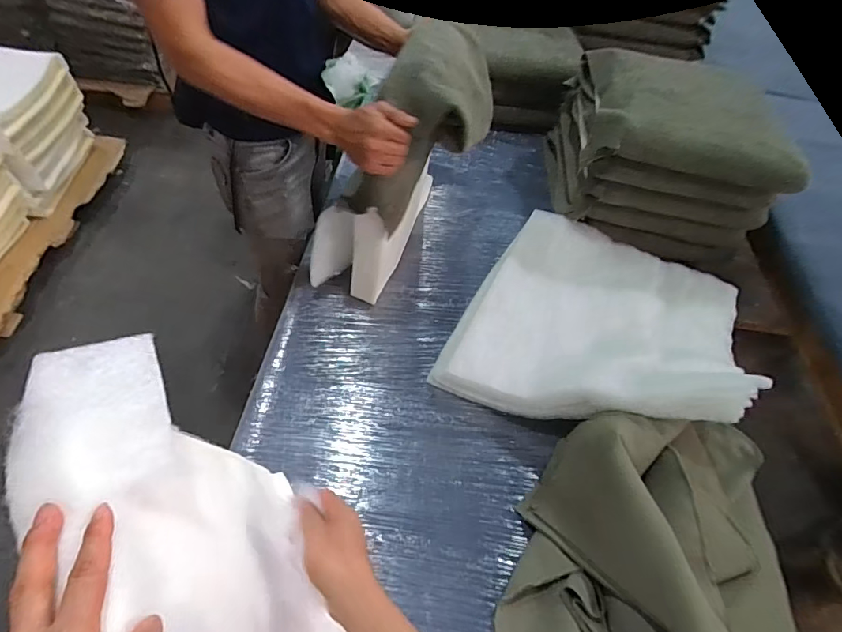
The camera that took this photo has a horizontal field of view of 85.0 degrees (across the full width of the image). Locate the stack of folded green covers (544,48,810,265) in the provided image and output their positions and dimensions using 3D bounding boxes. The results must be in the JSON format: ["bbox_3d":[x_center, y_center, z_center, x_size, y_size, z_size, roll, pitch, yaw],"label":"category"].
[{"bbox_3d":[0.540,-0.410,1.108,0.381,0.290,0.518,6,53,-3],"label":"stack of folded green covers"}]

